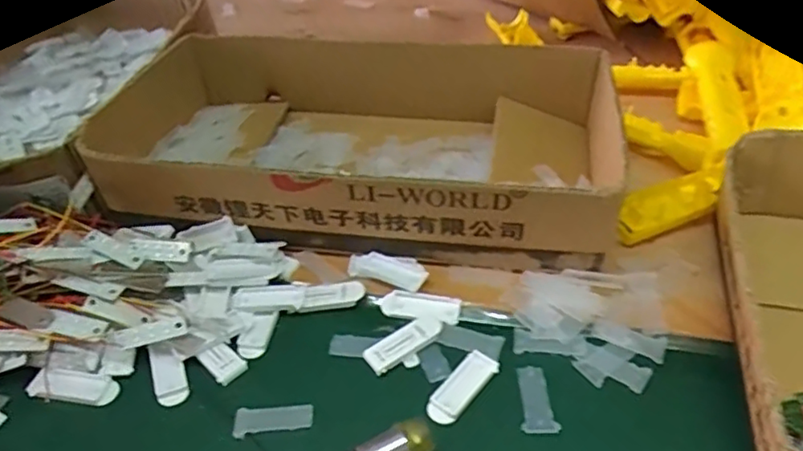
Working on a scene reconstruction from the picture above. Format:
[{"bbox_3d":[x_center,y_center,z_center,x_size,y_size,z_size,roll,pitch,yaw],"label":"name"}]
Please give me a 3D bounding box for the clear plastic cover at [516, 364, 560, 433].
[{"bbox_3d":[0.086,0.111,0.403,0.022,0.004,0.048,-2,40,0],"label":"clear plastic cover"}]

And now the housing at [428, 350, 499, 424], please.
[{"bbox_3d":[0.040,0.105,0.408,0.021,0.004,0.059,28,48,31],"label":"housing"}]

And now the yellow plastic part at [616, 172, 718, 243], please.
[{"bbox_3d":[0.216,-0.018,0.521,0.105,0.012,0.042,-17,42,-17],"label":"yellow plastic part"}]

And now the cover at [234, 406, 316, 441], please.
[{"bbox_3d":[-0.081,0.122,0.396,0.048,0.005,0.019,-5,40,-4],"label":"cover"}]

